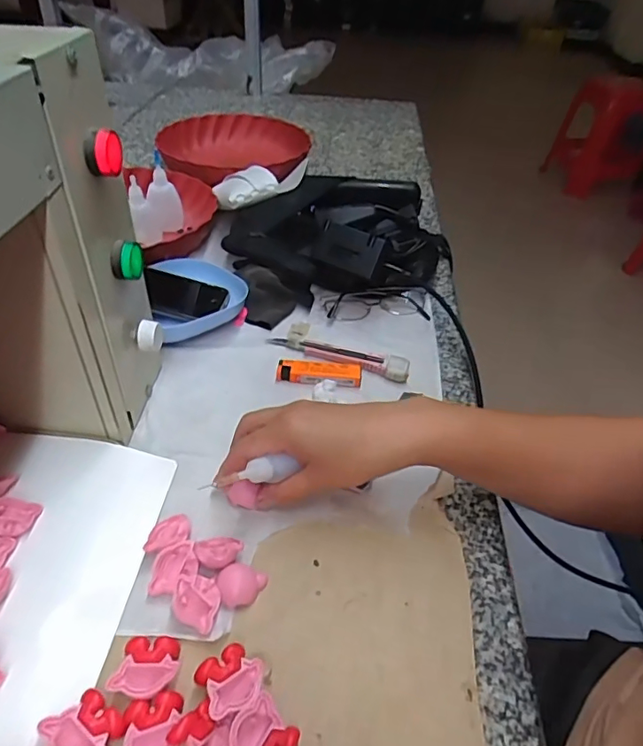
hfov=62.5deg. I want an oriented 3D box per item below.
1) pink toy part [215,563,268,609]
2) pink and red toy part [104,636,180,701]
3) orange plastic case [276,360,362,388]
[{"bbox_3d":[-0.054,0.141,0.351,0.030,0.010,0.026,14,41,10],"label":"pink toy part"},{"bbox_3d":[-0.101,0.171,0.308,0.034,0.009,0.033,8,41,4],"label":"pink and red toy part"},{"bbox_3d":[-0.002,0.000,0.514,0.081,0.010,0.030,6,41,0],"label":"orange plastic case"}]

